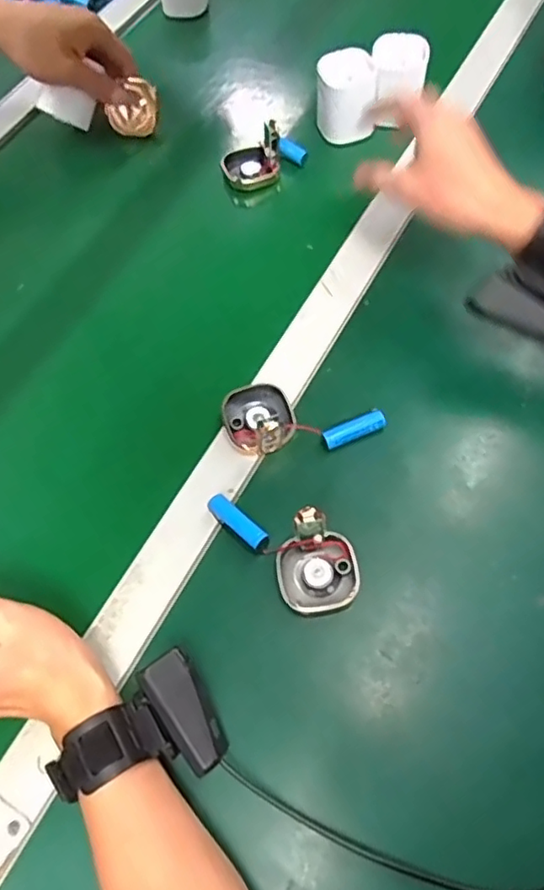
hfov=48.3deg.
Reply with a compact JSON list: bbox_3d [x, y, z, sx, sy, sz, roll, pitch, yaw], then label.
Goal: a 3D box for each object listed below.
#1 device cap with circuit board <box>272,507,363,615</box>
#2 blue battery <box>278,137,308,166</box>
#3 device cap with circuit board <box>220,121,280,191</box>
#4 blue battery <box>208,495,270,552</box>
[{"bbox_3d":[0.030,0.083,0.416,0.056,0.058,0.060,-1,60,2],"label":"device cap with circuit board"},{"bbox_3d":[0.021,-0.300,0.618,0.035,0.015,0.014,20,61,-25],"label":"blue battery"},{"bbox_3d":[-0.020,-0.287,0.610,0.056,0.054,0.040,-11,60,-4],"label":"device cap with circuit board"},{"bbox_3d":[-0.024,0.058,0.442,0.053,0.014,0.017,40,69,22],"label":"blue battery"}]

